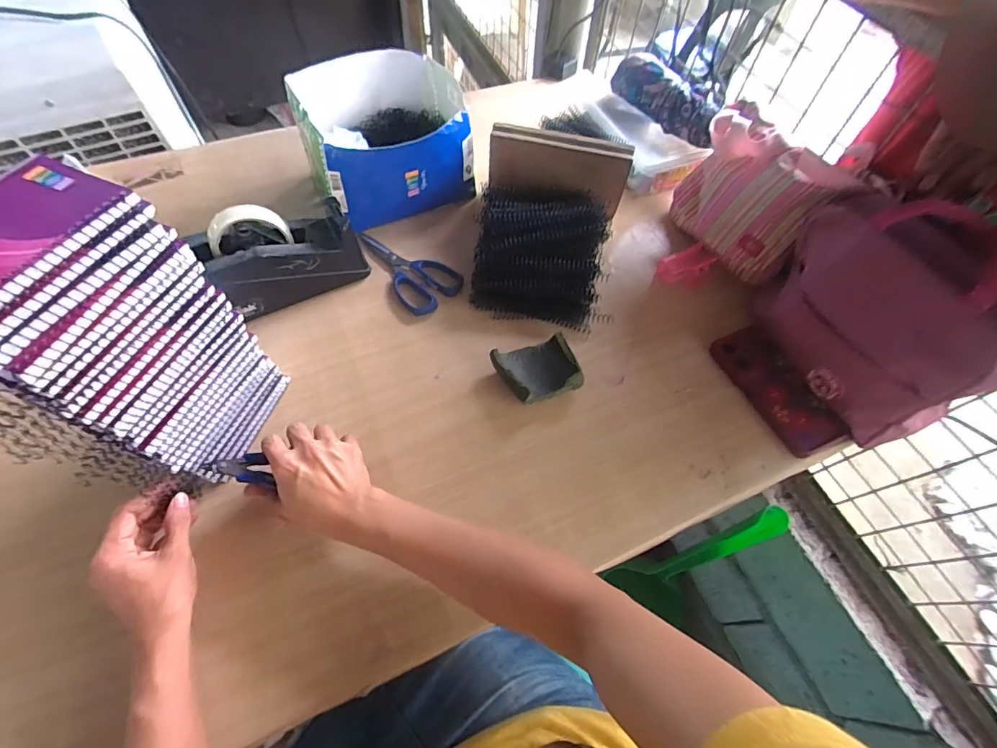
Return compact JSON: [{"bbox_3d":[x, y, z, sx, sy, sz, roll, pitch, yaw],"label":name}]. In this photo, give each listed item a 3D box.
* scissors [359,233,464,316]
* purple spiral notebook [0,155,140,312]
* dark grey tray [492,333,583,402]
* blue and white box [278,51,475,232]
[{"bbox_3d":[-0.131,-0.138,0.603,0.159,0.011,0.081,33,64,18],"label":"scissors"},{"bbox_3d":[-0.290,-0.078,0.263,0.078,0.012,0.127,22,62,10],"label":"purple spiral notebook"},{"bbox_3d":[0.047,-0.004,0.519,0.084,0.030,0.074,-23,62,-14],"label":"dark grey tray"},{"bbox_3d":[-0.154,-0.336,0.647,0.212,0.125,0.222,-21,61,-13],"label":"blue and white box"}]

